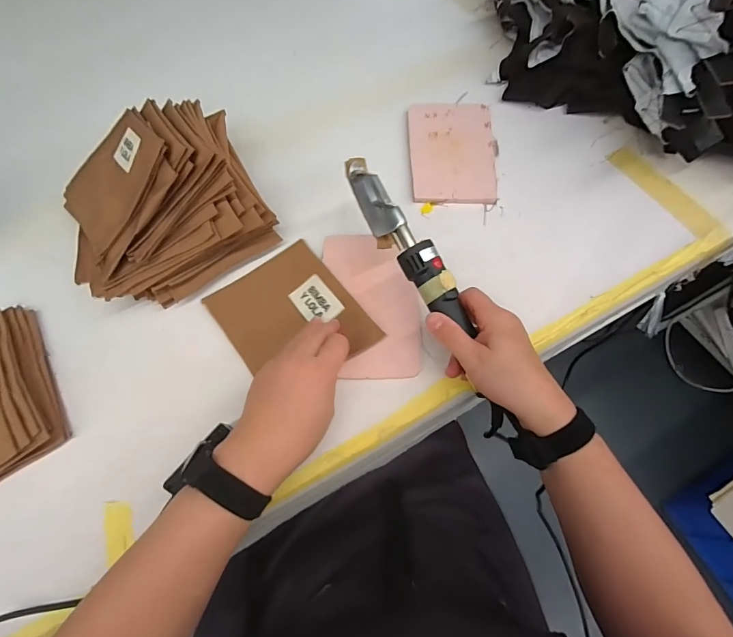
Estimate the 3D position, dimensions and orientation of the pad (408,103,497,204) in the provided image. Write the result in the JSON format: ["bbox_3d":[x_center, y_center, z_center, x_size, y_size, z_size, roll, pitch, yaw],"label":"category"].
[{"bbox_3d":[0.116,-0.230,0.526,0.111,0.012,0.179,2,66,2],"label":"pad"}]

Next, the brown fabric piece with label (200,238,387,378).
[{"bbox_3d":[-0.084,-0.003,0.425,0.135,0.006,0.163,-37,64,-10],"label":"brown fabric piece with label"}]

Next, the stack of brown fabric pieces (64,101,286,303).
[{"bbox_3d":[-0.253,-0.144,0.442,0.230,0.109,0.238,-32,69,-13],"label":"stack of brown fabric pieces"}]

